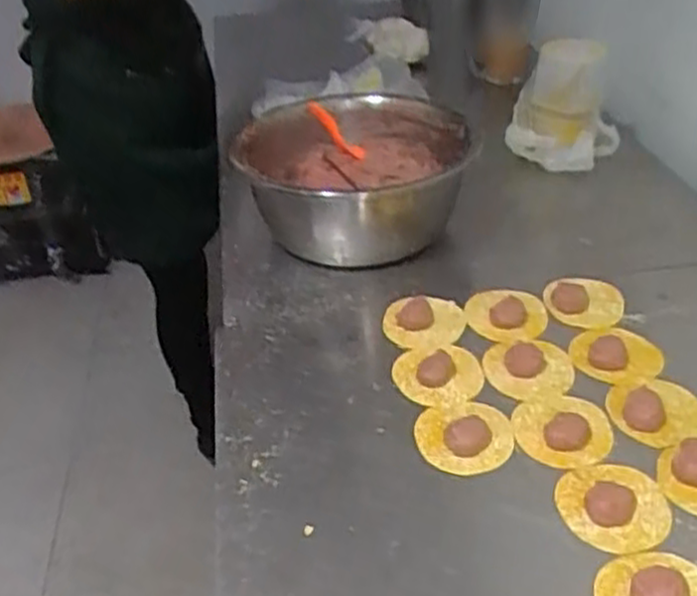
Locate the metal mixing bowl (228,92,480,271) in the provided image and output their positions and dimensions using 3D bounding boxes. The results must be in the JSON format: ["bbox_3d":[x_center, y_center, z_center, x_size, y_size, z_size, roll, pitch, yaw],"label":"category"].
[{"bbox_3d":[0.004,-0.154,0.980,0.258,0.136,0.302,-13,36,-10],"label":"metal mixing bowl"}]

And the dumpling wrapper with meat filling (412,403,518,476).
[{"bbox_3d":[0.099,0.116,0.675,0.080,0.012,0.078,-4,36,3],"label":"dumpling wrapper with meat filling"}]

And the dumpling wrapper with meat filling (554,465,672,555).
[{"bbox_3d":[0.205,0.154,0.607,0.079,0.011,0.082,-4,36,3],"label":"dumpling wrapper with meat filling"}]

